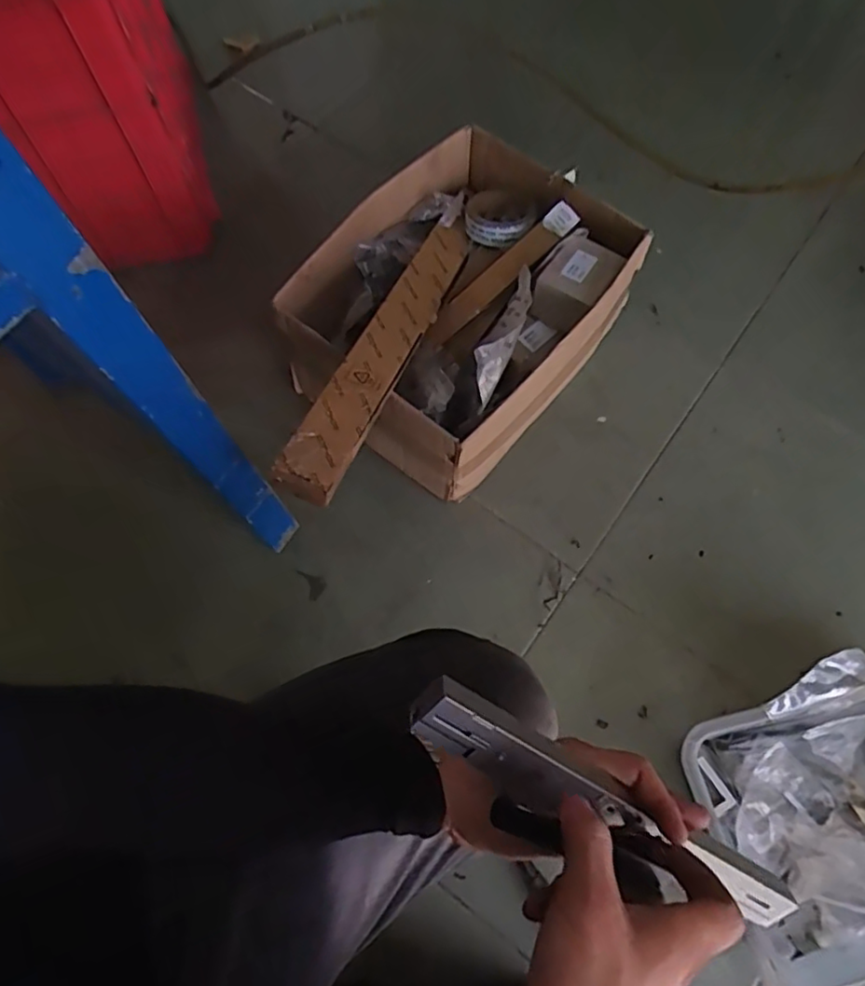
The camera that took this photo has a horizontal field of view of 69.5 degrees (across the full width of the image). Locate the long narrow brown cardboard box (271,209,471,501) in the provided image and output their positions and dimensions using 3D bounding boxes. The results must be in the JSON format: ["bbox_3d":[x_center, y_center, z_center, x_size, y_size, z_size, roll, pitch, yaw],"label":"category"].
[{"bbox_3d":[-0.046,-0.187,0.738,0.059,0.024,0.492,20,53,6],"label":"long narrow brown cardboard box"}]

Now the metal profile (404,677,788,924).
[{"bbox_3d":[0.116,0.199,0.382,0.308,0.022,0.039,34,72,-17],"label":"metal profile"}]

